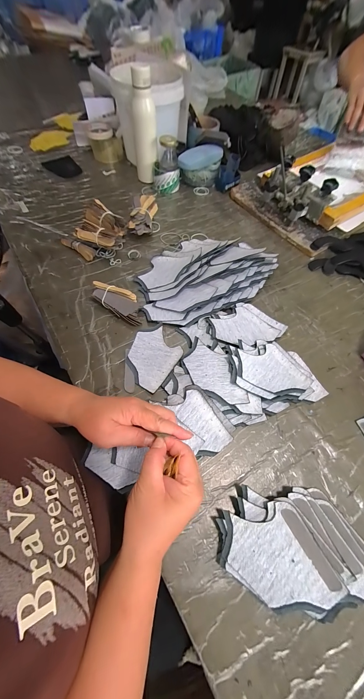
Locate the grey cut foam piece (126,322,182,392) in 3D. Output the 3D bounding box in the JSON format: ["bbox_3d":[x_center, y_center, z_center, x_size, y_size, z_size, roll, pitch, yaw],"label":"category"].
[{"bbox_3d":[-0.059,0.012,0.444,0.102,0.012,0.120,30,66,13],"label":"grey cut foam piece"}]

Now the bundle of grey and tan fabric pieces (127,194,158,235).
[{"bbox_3d":[-0.103,-0.366,0.627,0.071,0.052,0.133,4,63,0],"label":"bundle of grey and tan fabric pieces"}]

